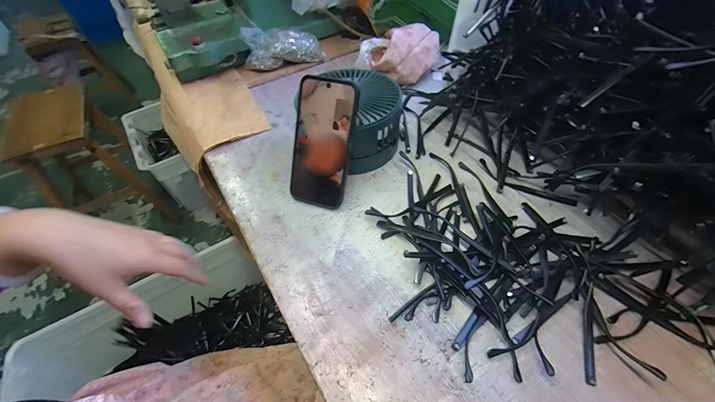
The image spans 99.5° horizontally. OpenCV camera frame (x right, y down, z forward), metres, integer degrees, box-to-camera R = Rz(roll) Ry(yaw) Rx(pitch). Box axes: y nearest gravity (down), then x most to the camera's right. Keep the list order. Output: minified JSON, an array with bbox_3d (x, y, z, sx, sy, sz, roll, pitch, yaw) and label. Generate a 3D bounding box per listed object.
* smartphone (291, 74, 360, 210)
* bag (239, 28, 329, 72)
[{"bbox_3d":[-0.047,-0.073,0.403,0.076,0.167,0.005,16,20,14],"label":"smartphone"},{"bbox_3d":[-0.168,-0.346,0.669,0.177,0.080,0.068,-15,51,-8],"label":"bag"}]

